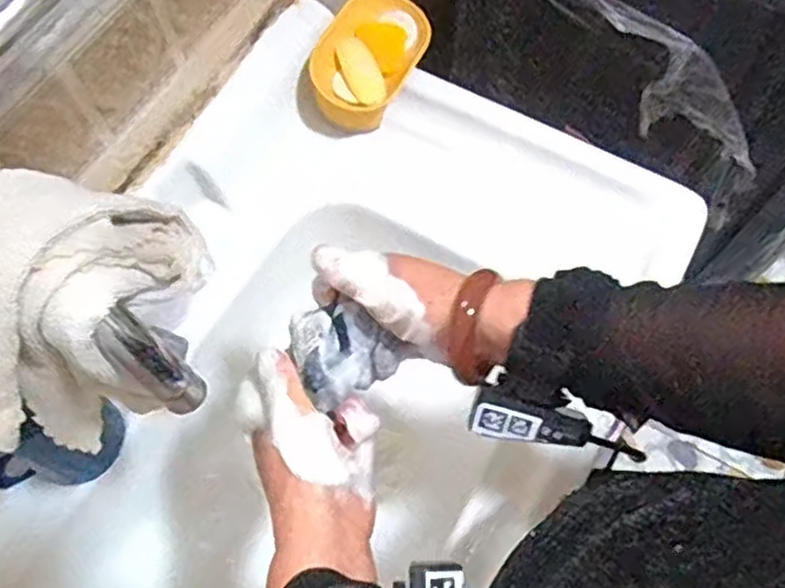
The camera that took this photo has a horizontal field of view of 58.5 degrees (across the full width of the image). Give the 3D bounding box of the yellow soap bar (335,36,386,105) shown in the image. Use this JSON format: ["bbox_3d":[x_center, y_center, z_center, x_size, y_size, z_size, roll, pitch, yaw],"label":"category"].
[{"bbox_3d":[-0.030,-0.219,0.688,0.037,0.017,0.069,-21,70,-11],"label":"yellow soap bar"}]

